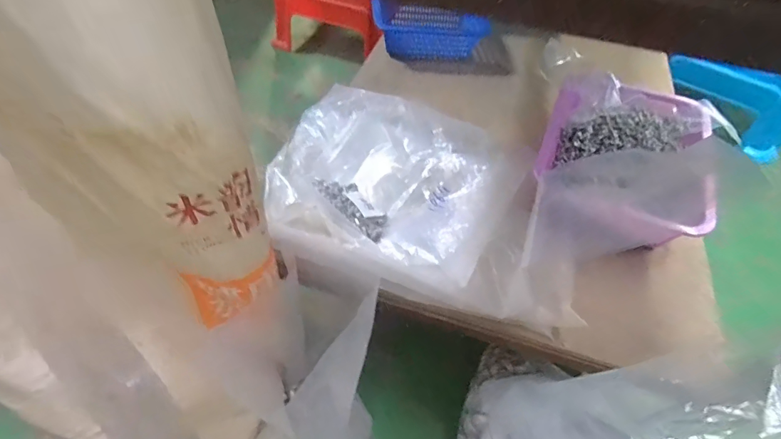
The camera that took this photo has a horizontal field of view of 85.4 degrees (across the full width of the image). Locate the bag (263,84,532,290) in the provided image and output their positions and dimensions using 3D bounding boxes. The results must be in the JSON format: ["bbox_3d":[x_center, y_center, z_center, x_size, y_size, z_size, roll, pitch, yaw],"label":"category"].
[{"bbox_3d":[0.003,-0.059,0.610,0.341,0.049,0.323,15,51,7],"label":"bag"}]

